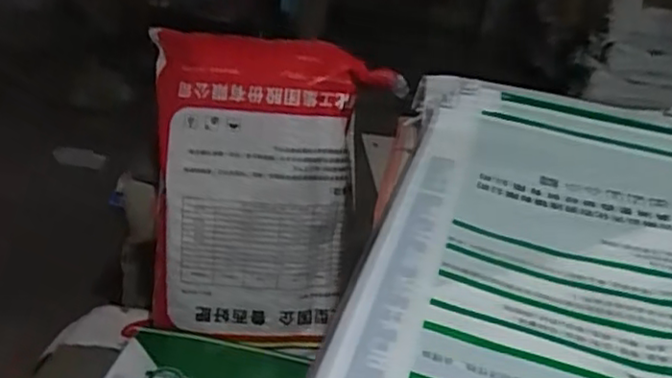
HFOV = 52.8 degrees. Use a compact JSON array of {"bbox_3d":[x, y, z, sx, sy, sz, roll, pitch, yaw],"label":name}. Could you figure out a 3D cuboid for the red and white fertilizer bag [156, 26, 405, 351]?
[{"bbox_3d":[-0.133,0.013,1.259,0.435,0.571,0.090,5,12,2],"label":"red and white fertilizer bag"}]

